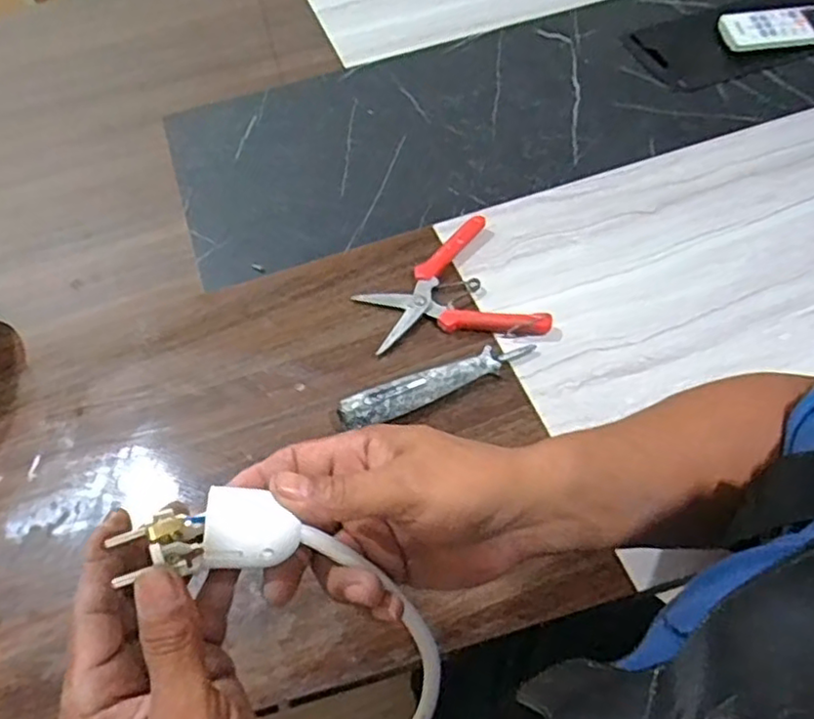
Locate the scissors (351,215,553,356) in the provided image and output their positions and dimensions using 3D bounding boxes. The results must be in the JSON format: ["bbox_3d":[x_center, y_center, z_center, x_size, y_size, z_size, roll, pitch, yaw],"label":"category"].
[{"bbox_3d":[0.034,-0.056,0.591,0.140,0.019,0.136,-22,57,-11],"label":"scissors"}]

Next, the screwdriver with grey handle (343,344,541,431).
[{"bbox_3d":[0.026,0.017,0.535,0.163,0.020,0.027,-23,57,-12],"label":"screwdriver with grey handle"}]

